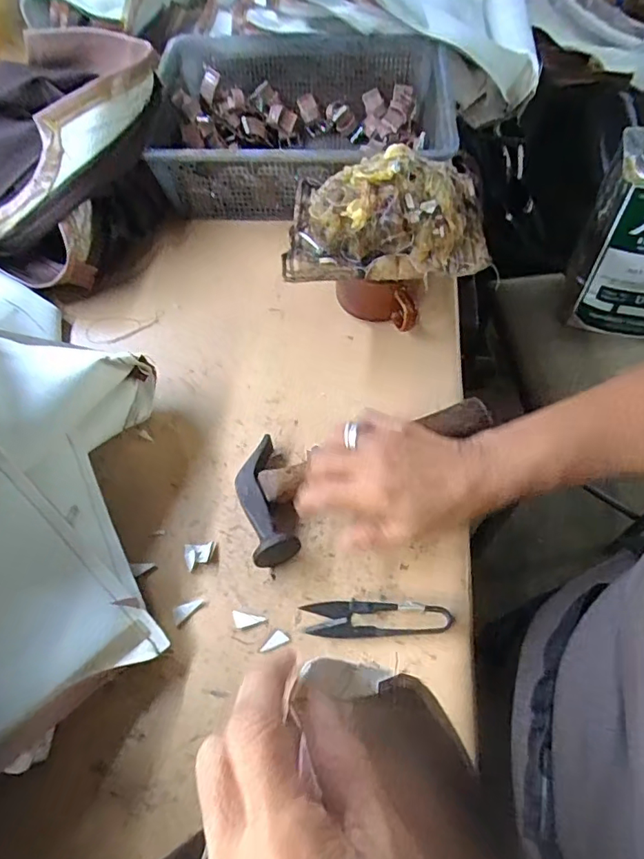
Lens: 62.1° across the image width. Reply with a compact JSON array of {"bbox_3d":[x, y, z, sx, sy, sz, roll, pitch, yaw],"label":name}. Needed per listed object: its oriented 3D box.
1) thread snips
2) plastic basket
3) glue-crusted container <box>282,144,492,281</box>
[{"bbox_3d":[0.037,0.125,0.358,0.098,0.006,0.024,-2,60,1],"label":"thread snips"},{"bbox_3d":[-0.017,-0.323,0.582,0.295,0.097,0.232,1,60,3],"label":"plastic basket"},{"bbox_3d":[0.052,-0.186,0.430,0.162,0.065,0.110,-3,60,1],"label":"glue-crusted container"}]

